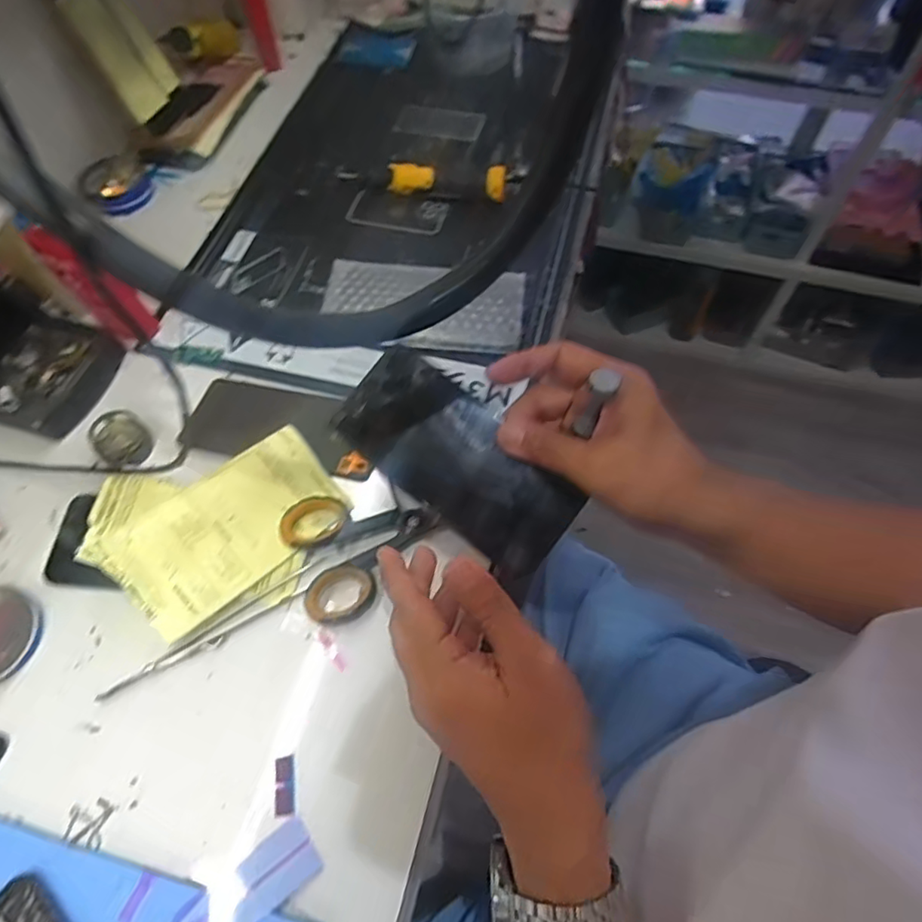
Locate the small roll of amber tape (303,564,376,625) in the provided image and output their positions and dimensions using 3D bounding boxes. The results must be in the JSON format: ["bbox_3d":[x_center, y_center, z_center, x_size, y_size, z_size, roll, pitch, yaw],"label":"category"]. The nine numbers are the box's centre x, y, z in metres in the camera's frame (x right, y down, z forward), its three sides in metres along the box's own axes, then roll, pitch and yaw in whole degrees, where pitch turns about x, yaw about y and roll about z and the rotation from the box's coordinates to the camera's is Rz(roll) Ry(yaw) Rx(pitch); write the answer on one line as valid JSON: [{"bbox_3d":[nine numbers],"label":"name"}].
[{"bbox_3d":[-0.079,0.088,0.396,0.046,0.018,0.033,-7,62,-3],"label":"small roll of amber tape"}]

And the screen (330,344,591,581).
[{"bbox_3d":[-0.001,-0.002,0.372,0.153,0.008,0.071,37,89,4],"label":"screen"}]

